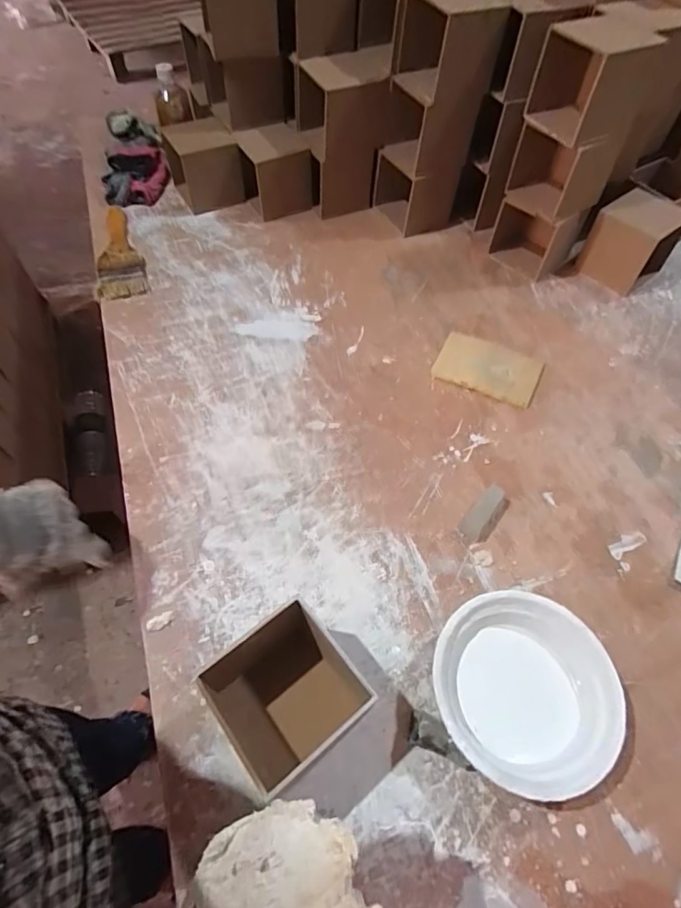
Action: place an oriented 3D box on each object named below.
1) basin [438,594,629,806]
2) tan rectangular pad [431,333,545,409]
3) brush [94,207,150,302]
[{"bbox_3d":[0.172,0.229,0.477,0.161,0.061,0.168,1,57,-1],"label":"basin"},{"bbox_3d":[0.222,-0.128,0.738,0.151,0.019,0.097,20,58,11],"label":"tan rectangular pad"},{"bbox_3d":[-0.393,-0.361,0.858,0.083,0.022,0.270,-15,59,-12],"label":"brush"}]

